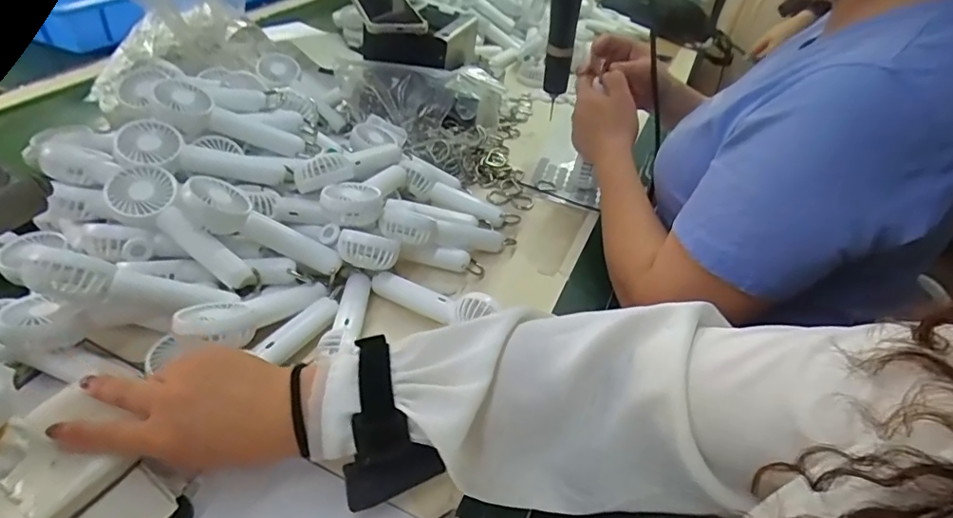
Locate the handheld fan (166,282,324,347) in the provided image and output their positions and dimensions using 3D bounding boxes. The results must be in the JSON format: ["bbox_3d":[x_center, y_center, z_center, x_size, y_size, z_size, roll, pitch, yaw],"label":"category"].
[{"bbox_3d":[-0.191,0.043,0.454,0.054,0.024,0.143,15,14,19],"label":"handheld fan"}]

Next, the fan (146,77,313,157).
[{"bbox_3d":[-0.250,-0.139,0.551,0.149,0.031,0.046,18,34,-28],"label":"fan"}]

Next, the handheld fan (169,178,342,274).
[{"bbox_3d":[-0.197,-0.029,0.494,0.148,0.034,0.053,29,36,-23],"label":"handheld fan"}]

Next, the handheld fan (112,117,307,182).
[{"bbox_3d":[-0.261,-0.101,0.530,0.165,0.029,0.052,8,35,-28],"label":"handheld fan"}]

